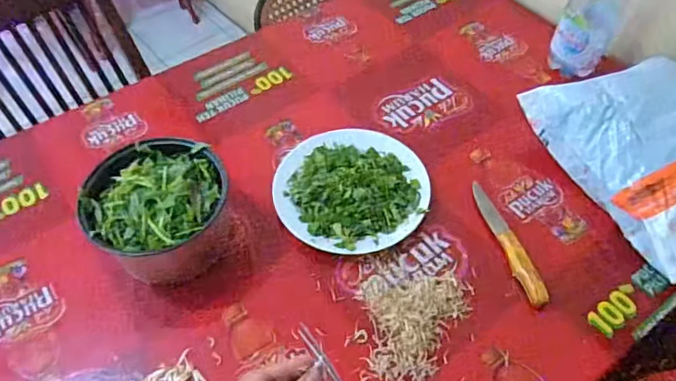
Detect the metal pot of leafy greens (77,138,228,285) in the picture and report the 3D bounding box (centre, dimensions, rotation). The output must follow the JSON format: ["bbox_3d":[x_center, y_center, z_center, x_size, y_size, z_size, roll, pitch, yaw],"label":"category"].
[{"bbox_3d":[-0.229,0.026,0.679,0.164,0.111,0.159,0,53,0],"label":"metal pot of leafy greens"}]

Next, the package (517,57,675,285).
[{"bbox_3d":[0.455,-0.069,0.714,0.243,0.091,0.299,-21,56,-15],"label":"package"}]

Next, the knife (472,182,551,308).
[{"bbox_3d":[0.227,0.065,0.700,0.029,0.018,0.197,-13,54,-10],"label":"knife"}]

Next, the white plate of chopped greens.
[{"bbox_3d":[0.019,-0.012,0.743,0.211,0.051,0.208,0,53,0],"label":"white plate of chopped greens"}]

